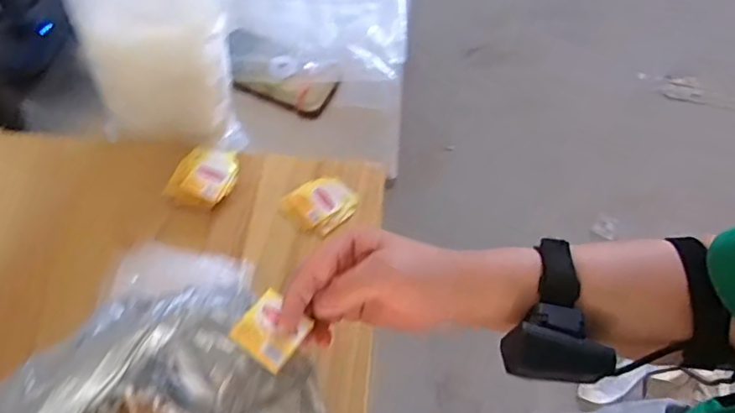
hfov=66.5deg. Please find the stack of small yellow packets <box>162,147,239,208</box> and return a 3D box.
[{"bbox_3d":[-0.169,-0.033,0.584,0.058,0.014,0.071,19,64,8],"label":"stack of small yellow packets"}]

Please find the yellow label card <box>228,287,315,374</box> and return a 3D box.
[{"bbox_3d":[-0.063,0.080,0.369,0.040,0.007,0.042,36,55,11],"label":"yellow label card"}]

